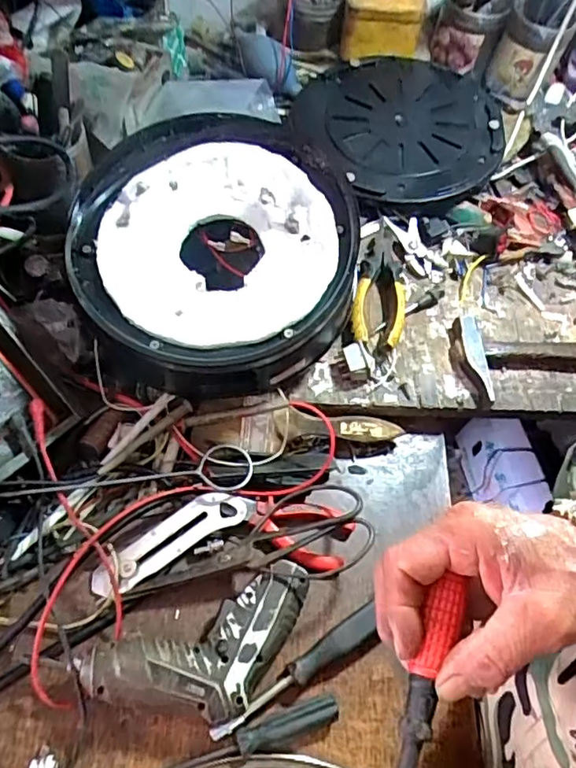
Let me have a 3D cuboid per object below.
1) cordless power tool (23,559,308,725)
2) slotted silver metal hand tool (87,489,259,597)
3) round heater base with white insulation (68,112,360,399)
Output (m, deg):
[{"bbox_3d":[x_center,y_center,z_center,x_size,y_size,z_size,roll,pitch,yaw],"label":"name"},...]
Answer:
[{"bbox_3d":[-0.068,0.208,0.448,0.196,0.040,0.092,-17,64,-12],"label":"cordless power tool"},{"bbox_3d":[-0.096,0.128,0.496,0.141,0.015,0.035,-27,67,-17],"label":"slotted silver metal hand tool"},{"bbox_3d":[-0.066,-0.117,0.536,0.241,0.092,0.247,2,62,-3],"label":"round heater base with white insulation"}]

